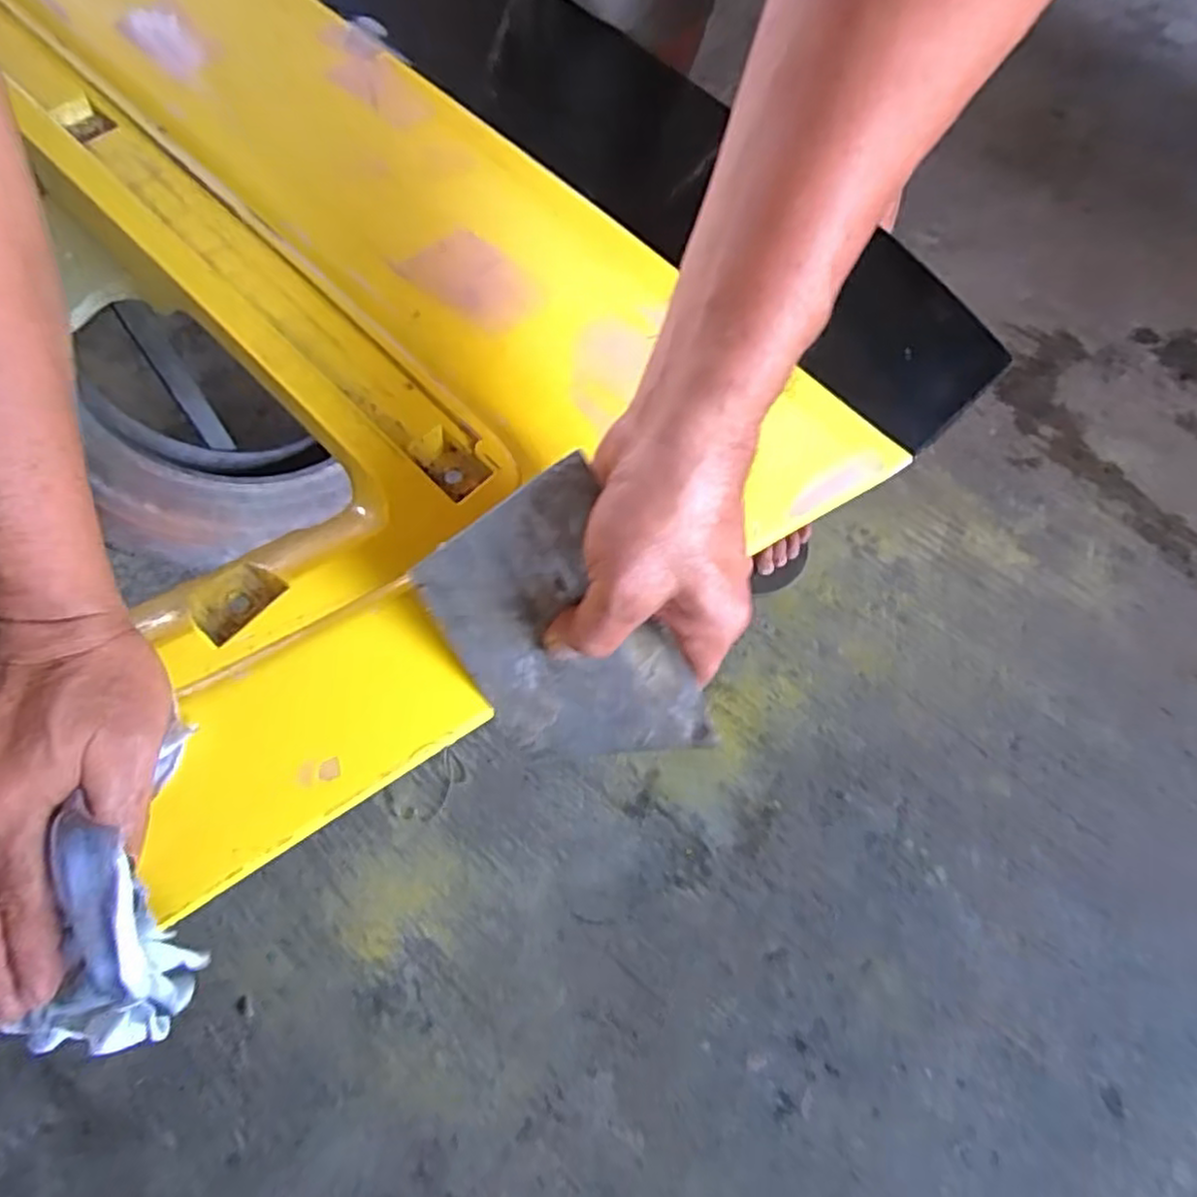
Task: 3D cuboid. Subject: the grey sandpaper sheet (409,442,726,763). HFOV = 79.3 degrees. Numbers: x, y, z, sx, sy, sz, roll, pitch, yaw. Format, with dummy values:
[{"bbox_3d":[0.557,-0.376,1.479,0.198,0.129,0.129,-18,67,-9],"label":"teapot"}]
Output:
[{"bbox_3d":[-0.020,0.019,0.328,0.097,0.007,0.138,-21,109,20],"label":"grey sandpaper sheet"}]

